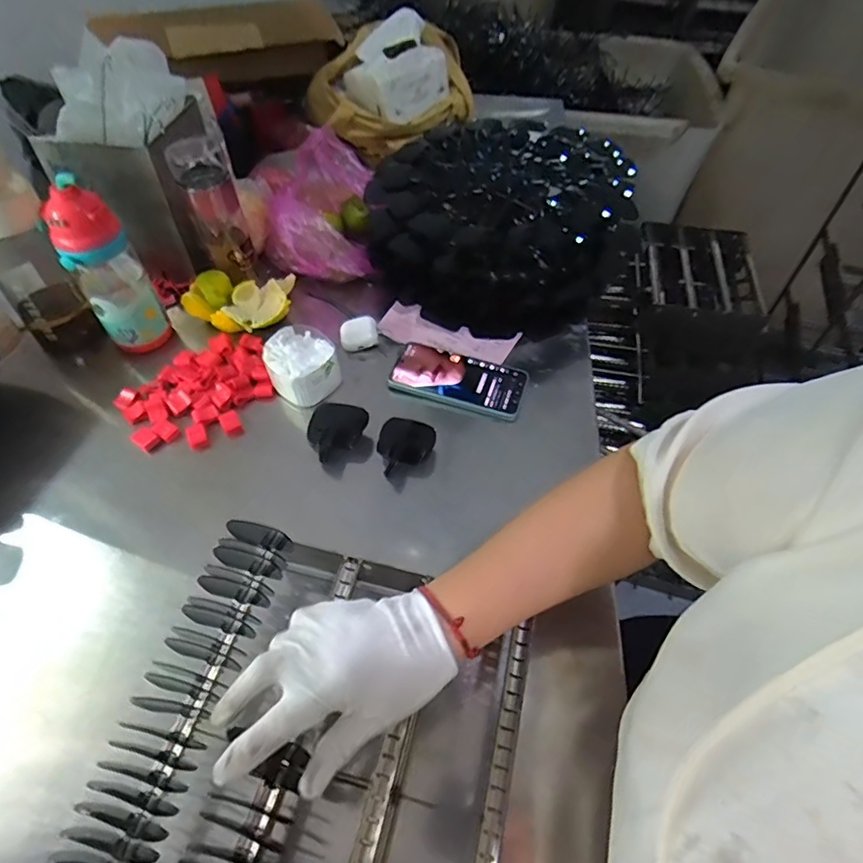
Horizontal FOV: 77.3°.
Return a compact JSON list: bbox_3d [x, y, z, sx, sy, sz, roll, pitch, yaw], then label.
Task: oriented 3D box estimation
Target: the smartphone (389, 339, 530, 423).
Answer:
[{"bbox_3d":[0.033,-0.064,0.661,0.160,0.018,0.083,19,55,13],"label":"smartphone"}]

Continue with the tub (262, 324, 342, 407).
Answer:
[{"bbox_3d":[-0.155,-0.074,0.657,0.078,0.074,0.082,1,53,-1],"label":"tub"}]

